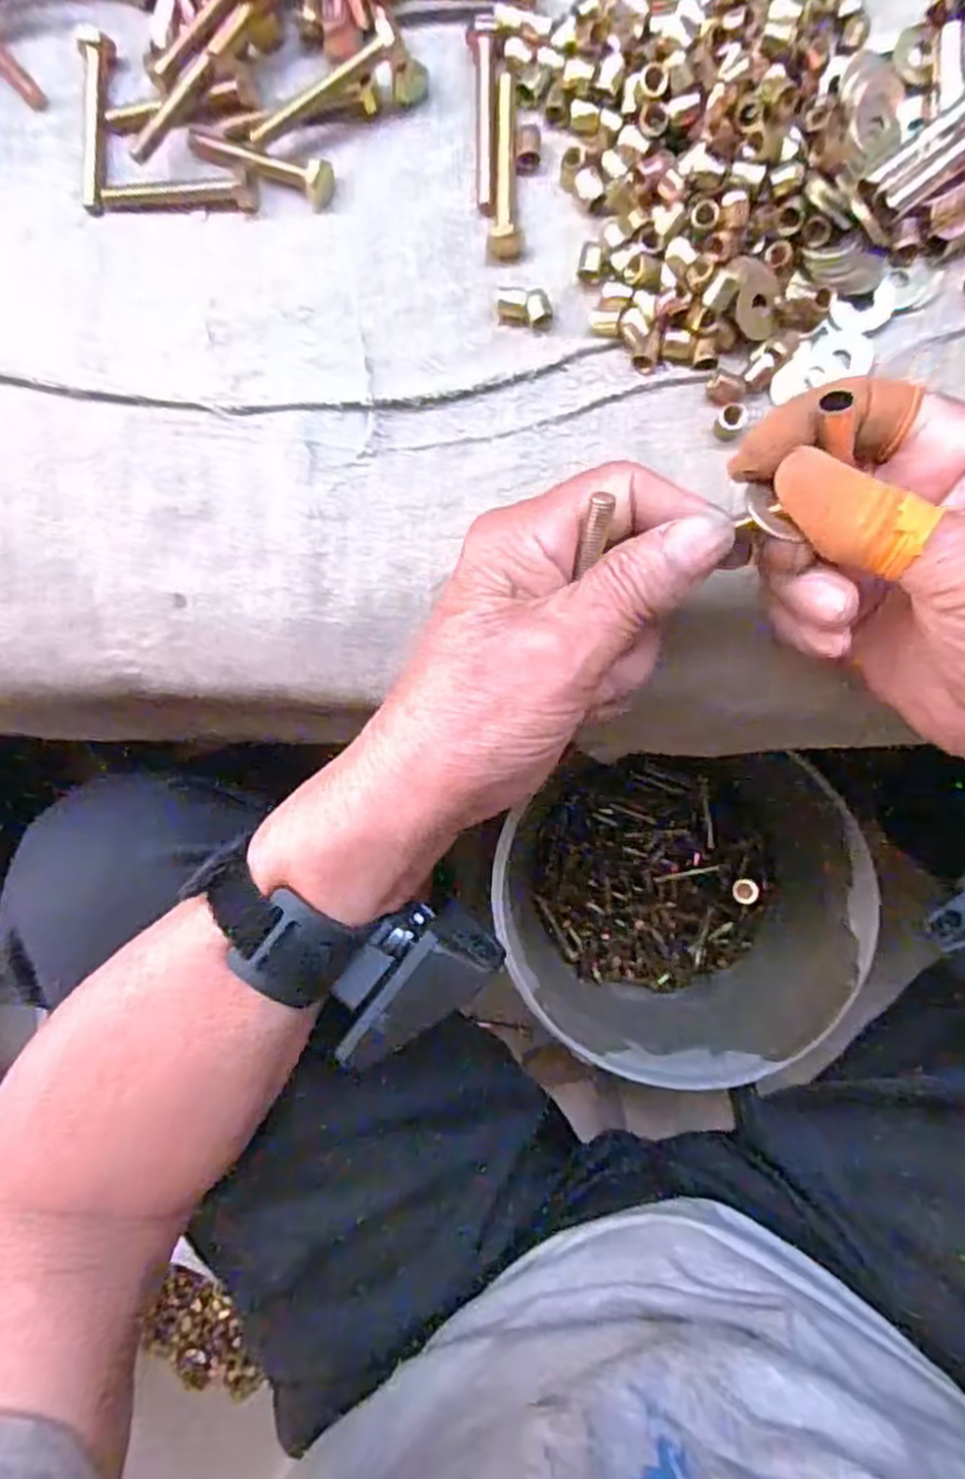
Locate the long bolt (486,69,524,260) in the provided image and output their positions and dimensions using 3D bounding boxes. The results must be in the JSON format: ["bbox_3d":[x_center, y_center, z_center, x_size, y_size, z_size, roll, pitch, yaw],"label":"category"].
[{"bbox_3d":[0.010,-0.219,0.287,0.013,0.010,0.068,4,87,6],"label":"long bolt"}]

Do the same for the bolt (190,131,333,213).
[{"bbox_3d":[-0.091,-0.229,0.295,0.065,0.010,0.013,24,89,7],"label":"bolt"}]

